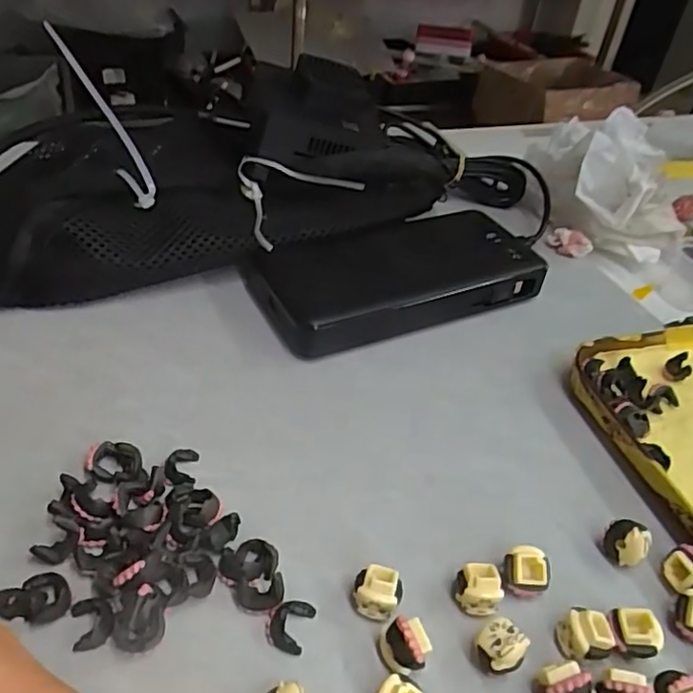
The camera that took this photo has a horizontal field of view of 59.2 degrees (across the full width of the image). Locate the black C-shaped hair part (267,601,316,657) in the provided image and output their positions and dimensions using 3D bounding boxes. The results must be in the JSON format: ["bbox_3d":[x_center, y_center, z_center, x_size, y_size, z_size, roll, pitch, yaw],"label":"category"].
[{"bbox_3d":[-0.019,0.092,0.202,0.013,0.006,0.015,14,41,9],"label":"black C-shaped hair part"}]

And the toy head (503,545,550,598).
[{"bbox_3d":[0.064,0.082,0.219,0.015,0.014,0.013,7,40,0],"label":"toy head"}]

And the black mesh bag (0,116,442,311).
[{"bbox_3d":[-0.075,-0.090,0.355,0.263,0.067,0.094,-14,44,-22],"label":"black mesh bag"}]

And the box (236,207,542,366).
[{"bbox_3d":[0.029,-0.041,0.345,0.158,0.027,0.075,-15,45,-23],"label":"box"}]

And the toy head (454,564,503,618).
[{"bbox_3d":[0.046,0.084,0.212,0.013,0.014,0.015,5,40,-2],"label":"toy head"}]

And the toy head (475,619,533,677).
[{"bbox_3d":[0.049,0.098,0.196,0.013,0.017,0.014,4,40,-3],"label":"toy head"}]

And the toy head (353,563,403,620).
[{"bbox_3d":[0.011,0.084,0.208,0.015,0.015,0.014,4,40,-3],"label":"toy head"}]

